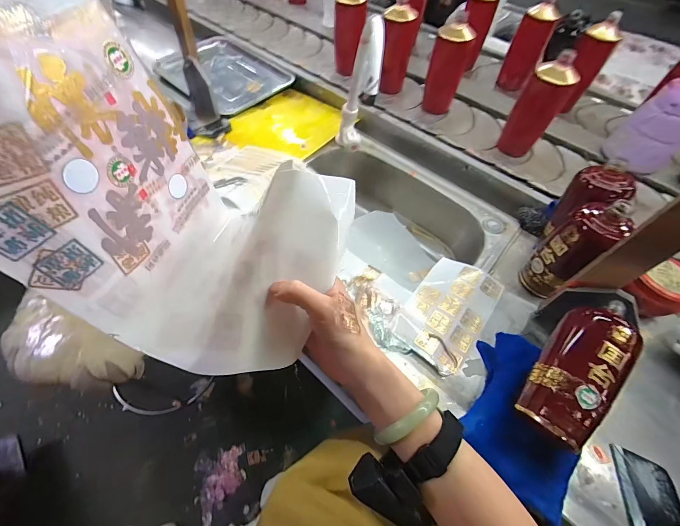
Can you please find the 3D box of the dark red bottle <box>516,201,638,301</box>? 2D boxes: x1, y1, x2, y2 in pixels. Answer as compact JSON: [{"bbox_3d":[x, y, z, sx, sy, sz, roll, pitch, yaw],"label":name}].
[{"bbox_3d":[0.352,-0.017,0.480,0.064,0.181,0.069,-29,63,-19],"label":"dark red bottle"}]

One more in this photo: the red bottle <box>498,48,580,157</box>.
[{"bbox_3d":[0.400,-0.314,0.638,0.072,0.207,0.065,27,60,14],"label":"red bottle"}]

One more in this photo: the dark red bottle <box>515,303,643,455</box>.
[{"bbox_3d":[0.293,0.120,0.367,0.075,0.062,0.181,36,77,19],"label":"dark red bottle"}]

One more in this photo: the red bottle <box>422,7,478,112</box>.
[{"bbox_3d":[0.251,-0.460,0.725,0.062,0.182,0.067,-12,58,-9],"label":"red bottle"}]

